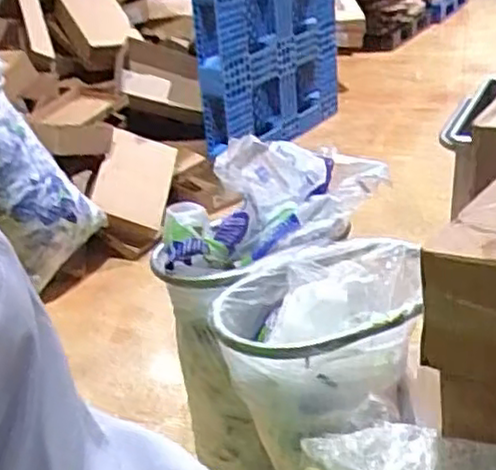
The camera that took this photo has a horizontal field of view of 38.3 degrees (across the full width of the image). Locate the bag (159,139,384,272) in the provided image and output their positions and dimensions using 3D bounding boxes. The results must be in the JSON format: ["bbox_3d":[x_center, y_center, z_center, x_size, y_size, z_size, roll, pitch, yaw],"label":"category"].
[{"bbox_3d":[0.045,-0.068,1.313,0.395,0.209,0.265,0,26,10],"label":"bag"}]

